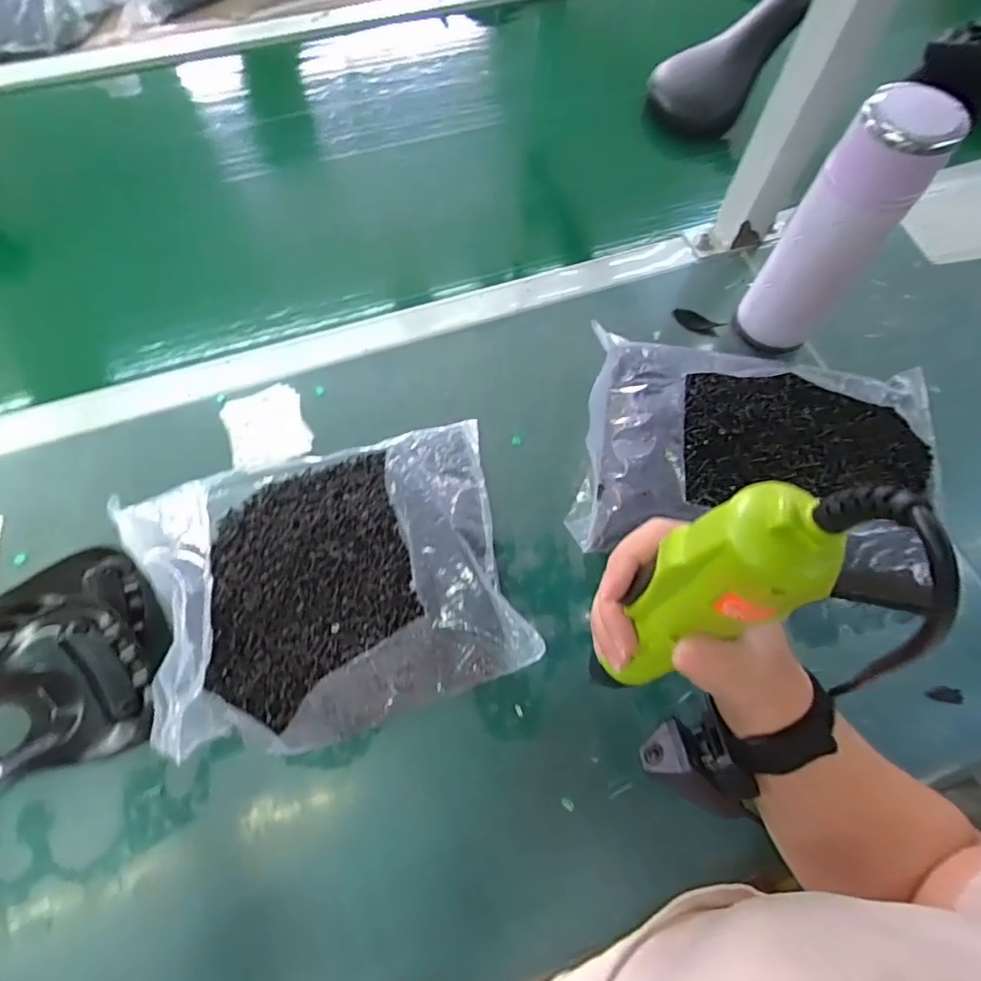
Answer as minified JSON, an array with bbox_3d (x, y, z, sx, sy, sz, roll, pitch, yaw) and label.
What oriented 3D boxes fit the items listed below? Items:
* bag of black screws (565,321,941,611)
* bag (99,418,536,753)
[{"bbox_3d":[0.230,-0.028,0.483,0.300,0.031,0.227,10,66,2],"label":"bag of black screws"},{"bbox_3d":[-0.123,0.064,0.424,0.276,0.048,0.229,-13,68,-8],"label":"bag"}]

